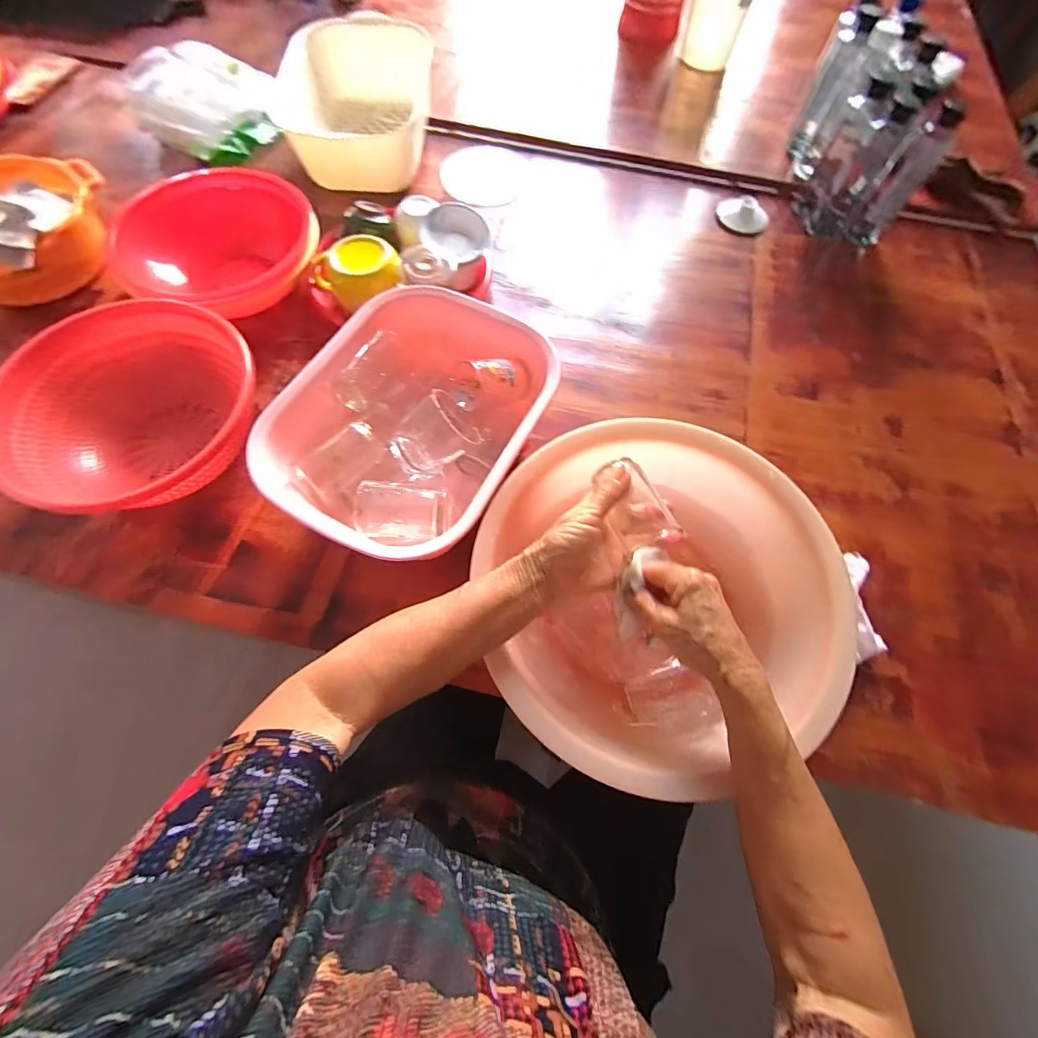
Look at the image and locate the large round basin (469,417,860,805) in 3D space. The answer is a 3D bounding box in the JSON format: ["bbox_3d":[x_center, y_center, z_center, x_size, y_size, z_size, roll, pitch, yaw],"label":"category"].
[{"bbox_3d":[0.126,0.077,0.445,0.321,0.111,0.306,1,67,-2],"label":"large round basin"}]

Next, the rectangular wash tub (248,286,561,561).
[{"bbox_3d":[-0.105,-0.103,0.492,0.234,0.097,0.292,26,68,8],"label":"rectangular wash tub"}]

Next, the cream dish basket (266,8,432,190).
[{"bbox_3d":[-0.248,-0.657,0.724,0.211,0.118,0.222,-2,67,-3],"label":"cream dish basket"}]

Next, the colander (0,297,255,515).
[{"bbox_3d":[-0.423,-0.113,0.514,0.260,0.095,0.241,34,70,12],"label":"colander"}]

